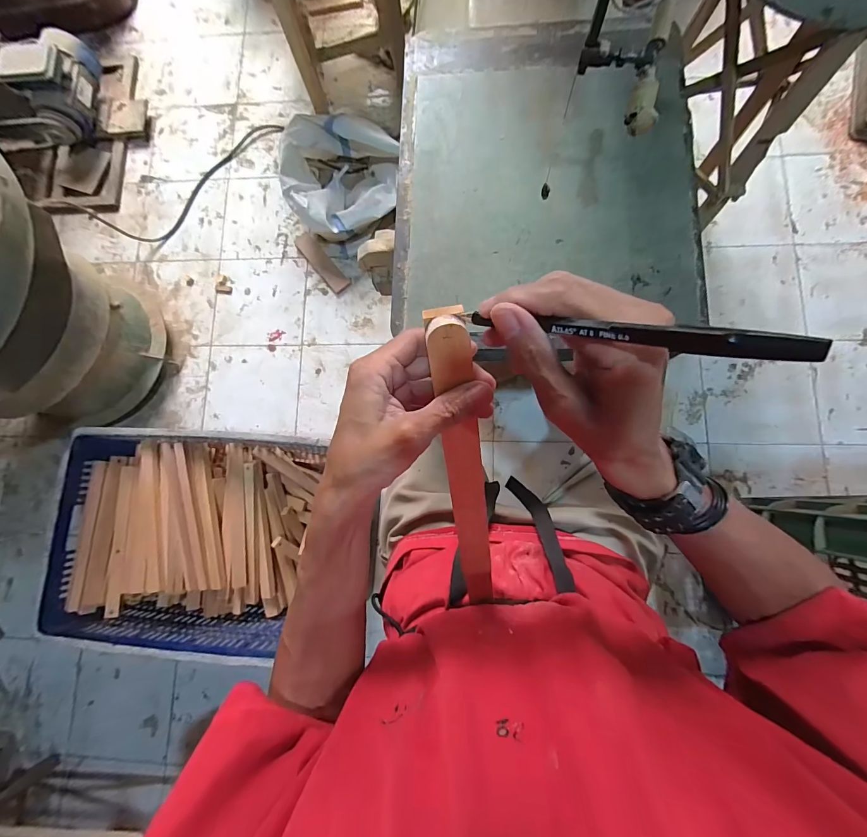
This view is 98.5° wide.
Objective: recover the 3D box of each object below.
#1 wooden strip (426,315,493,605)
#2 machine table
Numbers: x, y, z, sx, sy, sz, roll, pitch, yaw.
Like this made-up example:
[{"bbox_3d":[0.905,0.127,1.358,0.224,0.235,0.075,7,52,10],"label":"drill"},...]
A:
[{"bbox_3d":[0.026,0.055,0.274,0.024,0.006,0.258,-8,121,2],"label":"wooden strip"},{"bbox_3d":[0.138,-0.309,0.473,0.362,0.036,0.456,2,84,3],"label":"machine table"}]

